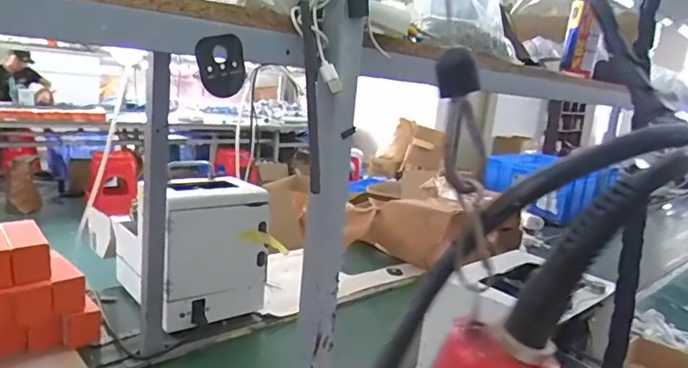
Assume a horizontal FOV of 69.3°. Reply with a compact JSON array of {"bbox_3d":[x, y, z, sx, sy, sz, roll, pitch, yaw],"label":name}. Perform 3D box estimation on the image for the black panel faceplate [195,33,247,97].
[{"bbox_3d":[-0.105,-0.102,0.430,0.044,0.051,0.007,-30,32,-30],"label":"black panel faceplate"}]

